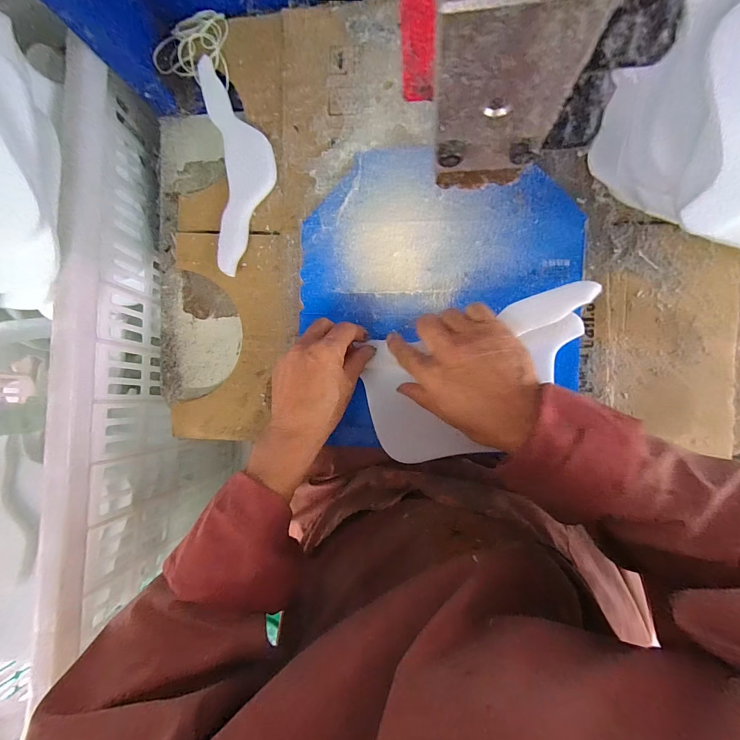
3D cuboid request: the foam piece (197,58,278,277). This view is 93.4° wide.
[{"bbox_3d":[-0.144,-0.230,0.395,0.069,0.016,0.236,-6,91,7],"label":"foam piece"}]

